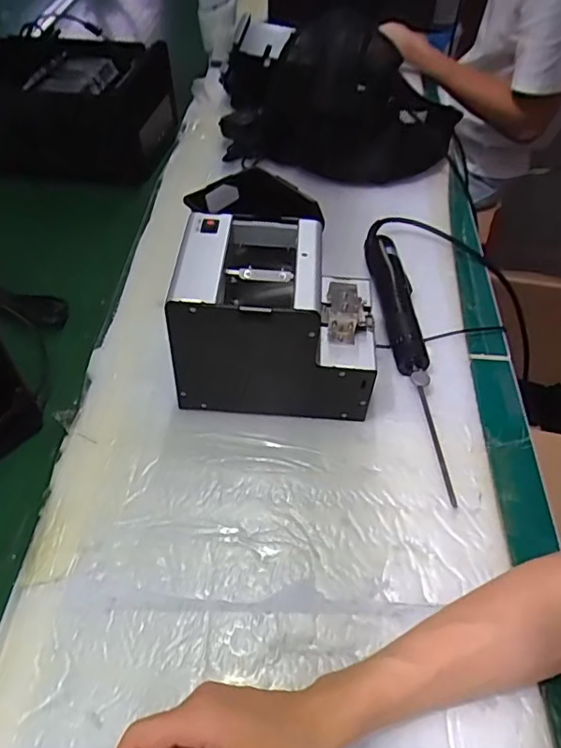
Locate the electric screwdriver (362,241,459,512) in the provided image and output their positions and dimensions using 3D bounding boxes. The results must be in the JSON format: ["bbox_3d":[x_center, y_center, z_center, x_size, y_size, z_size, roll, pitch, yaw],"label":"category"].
[{"bbox_3d":[0.131,-0.036,0.594,0.042,0.044,0.361,-3,46,-3],"label":"electric screwdriver"}]

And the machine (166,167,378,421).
[{"bbox_3d":[-0.001,-0.051,0.533,0.172,0.146,0.123,3,46,4],"label":"machine"}]

